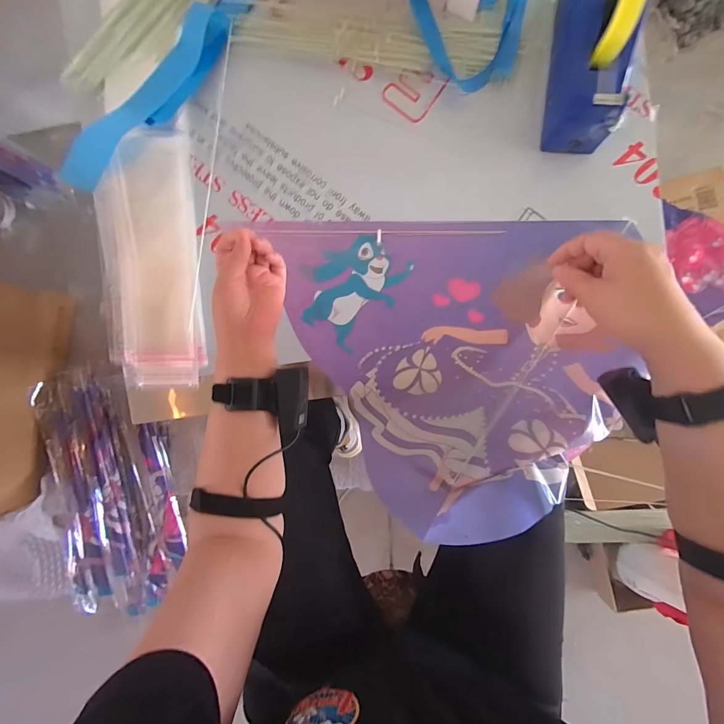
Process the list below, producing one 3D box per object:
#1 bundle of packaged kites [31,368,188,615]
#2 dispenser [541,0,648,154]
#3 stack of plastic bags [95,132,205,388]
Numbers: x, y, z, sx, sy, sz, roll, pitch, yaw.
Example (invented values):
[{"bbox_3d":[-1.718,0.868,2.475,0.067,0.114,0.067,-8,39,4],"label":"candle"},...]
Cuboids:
[{"bbox_3d":[-0.667,0.346,0.971,0.331,0.051,0.645,-5,94,2],"label":"bundle of packaged kites"},{"bbox_3d":[0.278,-0.376,0.423,0.068,0.125,0.200,3,94,2],"label":"dispenser"},{"bbox_3d":[-0.311,-0.140,0.516,0.148,0.033,0.349,-3,94,6],"label":"stack of plastic bags"}]

